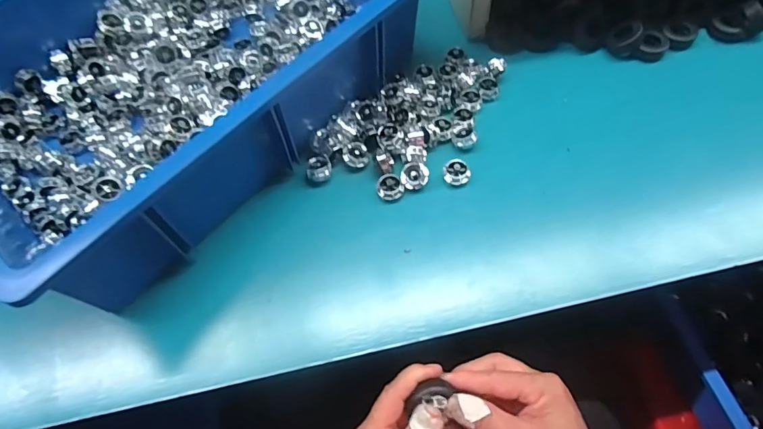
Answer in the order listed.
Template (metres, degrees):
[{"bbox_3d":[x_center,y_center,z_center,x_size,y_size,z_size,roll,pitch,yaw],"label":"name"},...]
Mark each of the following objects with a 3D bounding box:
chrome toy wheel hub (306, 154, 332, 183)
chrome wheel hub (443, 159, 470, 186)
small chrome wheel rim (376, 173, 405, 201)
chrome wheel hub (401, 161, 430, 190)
[{"bbox_3d":[-0.059,-0.044,0.436,0.022,0.017,0.020,-4,61,-3],"label":"chrome toy wheel hub"},{"bbox_3d":[0.070,-0.038,0.429,0.025,0.015,0.020,18,62,9],"label":"chrome wheel hub"},{"bbox_3d":[0.008,-0.026,0.423,0.024,0.009,0.022,0,61,-1],"label":"small chrome wheel rim"},{"bbox_3d":[0.031,-0.035,0.426,0.025,0.014,0.021,7,61,3],"label":"chrome wheel hub"}]

